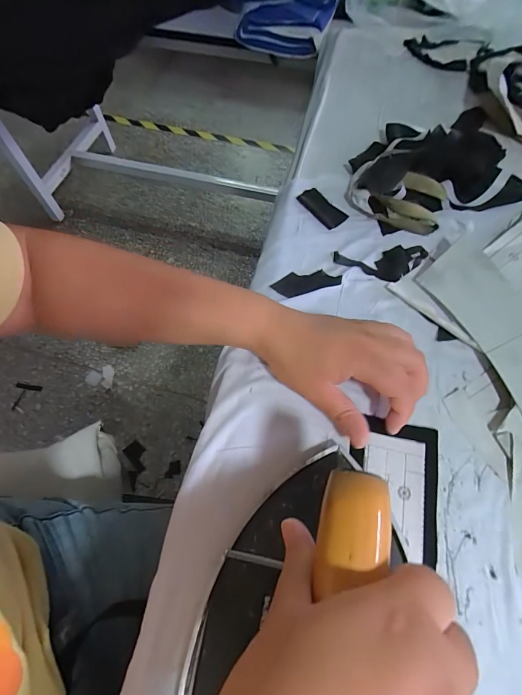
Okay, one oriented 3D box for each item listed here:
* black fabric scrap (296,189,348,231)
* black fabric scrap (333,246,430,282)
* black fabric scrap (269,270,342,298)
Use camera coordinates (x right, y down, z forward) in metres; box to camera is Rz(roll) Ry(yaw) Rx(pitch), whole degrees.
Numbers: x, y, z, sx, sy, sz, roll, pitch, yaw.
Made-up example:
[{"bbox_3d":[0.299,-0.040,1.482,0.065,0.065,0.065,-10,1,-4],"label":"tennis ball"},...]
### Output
[{"bbox_3d":[0.067,-0.156,0.383,0.029,0.004,0.058,-37,71,-16],"label":"black fabric scrap"},{"bbox_3d":[0.125,-0.085,0.348,0.094,0.008,0.043,-10,64,-1],"label":"black fabric scrap"},{"bbox_3d":[0.044,-0.065,0.339,0.064,0.005,0.030,-19,52,-8],"label":"black fabric scrap"}]

